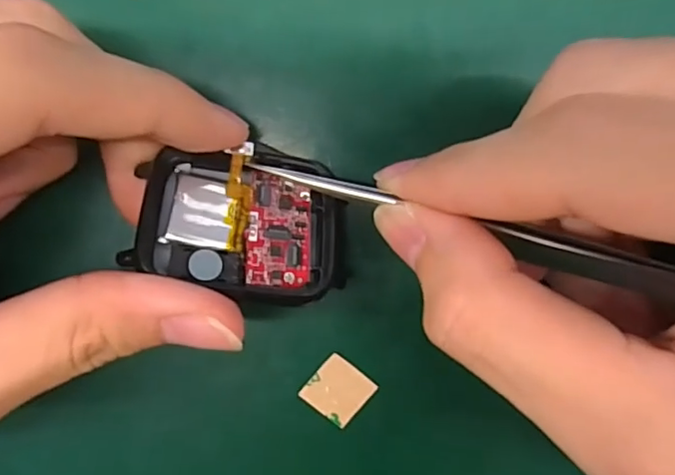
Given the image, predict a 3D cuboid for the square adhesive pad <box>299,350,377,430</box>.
[{"bbox_3d":[0.000,0.041,0.149,0.015,0.004,0.015,39,94,-3],"label":"square adhesive pad"}]

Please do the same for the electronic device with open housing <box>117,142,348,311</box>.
[{"bbox_3d":[-0.021,-0.003,0.131,0.047,0.009,0.038,8,63,-16],"label":"electronic device with open housing"}]

